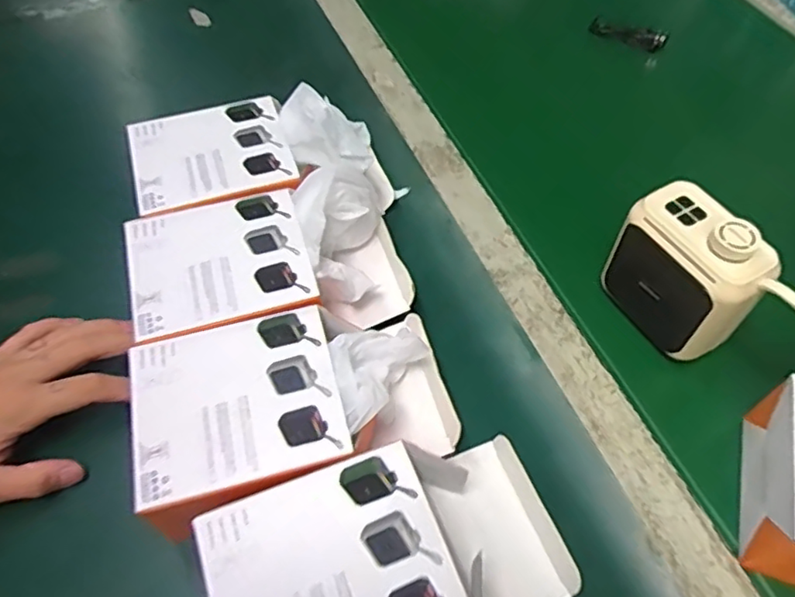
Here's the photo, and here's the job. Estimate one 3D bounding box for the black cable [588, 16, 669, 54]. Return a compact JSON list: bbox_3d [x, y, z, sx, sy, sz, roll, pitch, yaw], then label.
[{"bbox_3d":[0.232,-0.267,0.620,0.077,0.023,0.019,27,61,18],"label":"black cable"}]

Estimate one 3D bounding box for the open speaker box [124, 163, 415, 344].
[{"bbox_3d":[-0.083,-0.021,0.409,0.168,0.067,0.098,-14,57,-9],"label":"open speaker box"}]

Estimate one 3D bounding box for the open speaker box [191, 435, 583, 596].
[{"bbox_3d":[0.002,0.135,0.316,0.177,0.065,0.097,-19,58,-12],"label":"open speaker box"}]

